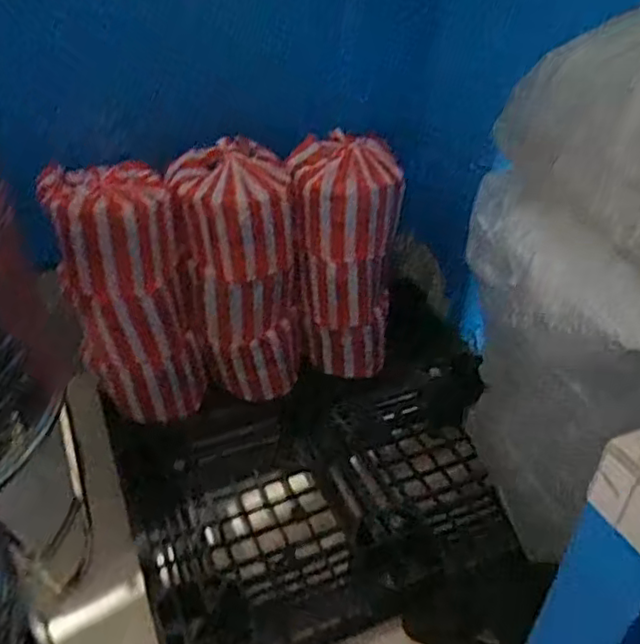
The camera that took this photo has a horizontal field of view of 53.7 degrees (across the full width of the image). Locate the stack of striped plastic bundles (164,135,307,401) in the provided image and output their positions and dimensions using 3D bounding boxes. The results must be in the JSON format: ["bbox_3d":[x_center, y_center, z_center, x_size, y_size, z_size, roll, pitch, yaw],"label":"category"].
[{"bbox_3d":[-0.199,-0.139,1.664,0.318,0.597,0.304,15,38,18],"label":"stack of striped plastic bundles"}]

